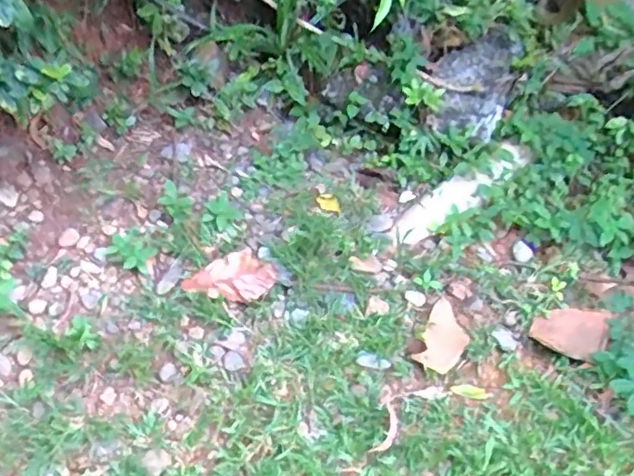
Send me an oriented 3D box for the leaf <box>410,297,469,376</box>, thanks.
[{"bbox_3d":[0.217,0.166,1.035,0.073,0.021,0.136,23,49,14],"label":"leaf"}]

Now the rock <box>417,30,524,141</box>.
[{"bbox_3d":[0.314,-0.324,1.281,0.182,0.128,0.216,24,49,15],"label":"rock"}]

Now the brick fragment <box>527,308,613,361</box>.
[{"bbox_3d":[0.439,0.158,1.064,0.125,0.021,0.105,19,48,10],"label":"brick fragment"}]

